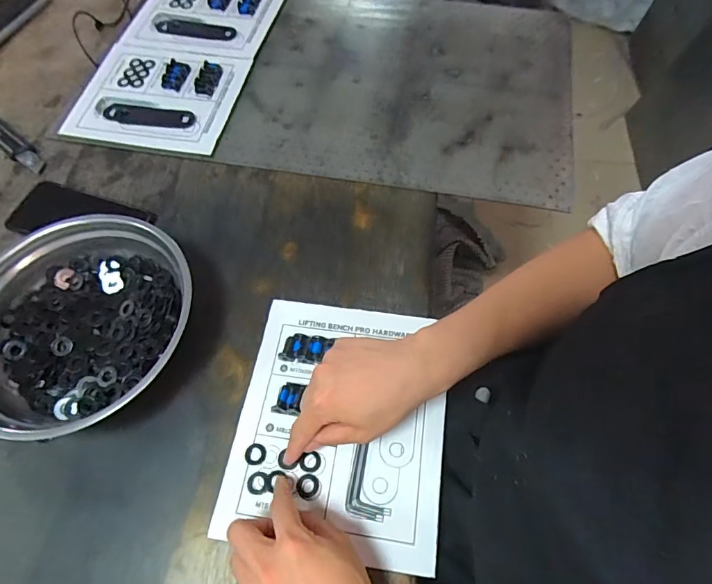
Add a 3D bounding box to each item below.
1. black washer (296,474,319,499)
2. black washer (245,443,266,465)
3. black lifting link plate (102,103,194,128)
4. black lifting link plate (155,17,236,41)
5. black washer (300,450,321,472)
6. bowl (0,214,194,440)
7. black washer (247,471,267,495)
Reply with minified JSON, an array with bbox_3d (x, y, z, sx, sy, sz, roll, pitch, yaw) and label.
[{"bbox_3d":[-0.042,0.171,0.382,0.019,0.004,0.020,-1,63,2],"label":"black washer"},{"bbox_3d":[-0.092,0.148,0.396,0.019,0.004,0.018,-1,63,2],"label":"black washer"},{"bbox_3d":[-0.285,-0.242,0.595,0.130,0.006,0.036,9,63,6],"label":"black lifting link plate"},{"bbox_3d":[-0.251,-0.409,0.674,0.134,0.004,0.037,13,64,8],"label":"black lifting link plate"},{"bbox_3d":[-0.041,0.152,0.390,0.018,0.009,0.019,-1,63,2],"label":"black washer"},{"bbox_3d":[-0.264,0.030,0.429,0.220,0.066,0.210,-36,67,-15],"label":"bowl"},{"bbox_3d":[-0.089,0.170,0.388,0.017,0.005,0.019,0,70,15],"label":"black washer"}]

